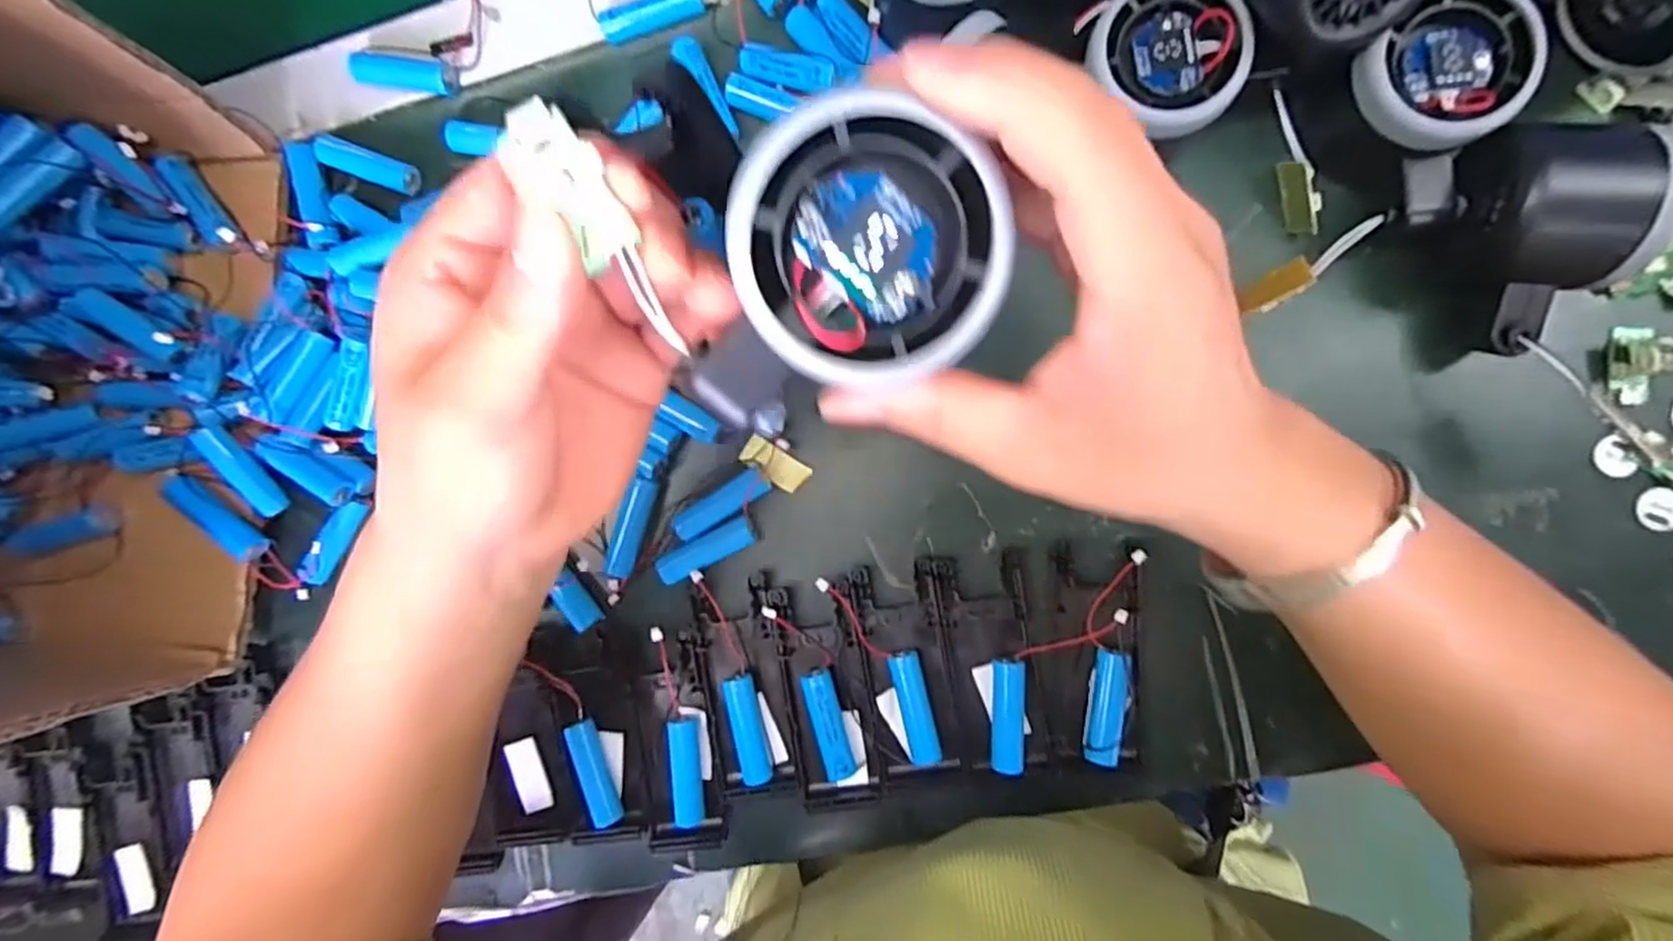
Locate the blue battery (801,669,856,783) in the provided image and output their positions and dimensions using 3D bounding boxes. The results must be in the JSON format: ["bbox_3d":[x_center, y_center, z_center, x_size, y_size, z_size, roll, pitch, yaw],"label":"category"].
[{"bbox_3d":[-0.003,0.117,0.330,0.014,0.013,0.049,-15,90,7],"label":"blue battery"}]

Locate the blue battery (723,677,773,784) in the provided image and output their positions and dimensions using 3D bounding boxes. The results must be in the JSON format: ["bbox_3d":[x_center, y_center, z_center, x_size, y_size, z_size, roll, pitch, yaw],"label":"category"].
[{"bbox_3d":[-0.041,0.122,0.336,0.012,0.014,0.049,-13,91,7],"label":"blue battery"}]

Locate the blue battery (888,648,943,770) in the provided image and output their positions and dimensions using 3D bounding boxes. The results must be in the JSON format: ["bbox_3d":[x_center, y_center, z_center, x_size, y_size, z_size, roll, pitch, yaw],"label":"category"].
[{"bbox_3d":[0.037,0.108,0.328,0.013,0.013,0.051,-14,91,7],"label":"blue battery"}]

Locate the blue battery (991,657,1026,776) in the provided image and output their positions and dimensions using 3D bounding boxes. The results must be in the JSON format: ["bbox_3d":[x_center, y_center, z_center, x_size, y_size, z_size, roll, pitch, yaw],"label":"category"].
[{"bbox_3d":[0.077,0.110,0.323,0.014,0.015,0.049,2,93,7],"label":"blue battery"}]

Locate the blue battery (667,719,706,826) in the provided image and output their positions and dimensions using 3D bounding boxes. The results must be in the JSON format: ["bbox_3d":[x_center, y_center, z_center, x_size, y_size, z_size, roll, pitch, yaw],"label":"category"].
[{"bbox_3d":[-0.070,0.141,0.340,0.013,0.016,0.050,-4,92,7],"label":"blue battery"}]

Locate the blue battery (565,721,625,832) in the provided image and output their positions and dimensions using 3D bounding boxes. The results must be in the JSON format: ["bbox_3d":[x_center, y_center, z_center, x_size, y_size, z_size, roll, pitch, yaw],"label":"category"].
[{"bbox_3d":[-0.117,0.146,0.344,0.011,0.017,0.049,-21,90,7],"label":"blue battery"}]

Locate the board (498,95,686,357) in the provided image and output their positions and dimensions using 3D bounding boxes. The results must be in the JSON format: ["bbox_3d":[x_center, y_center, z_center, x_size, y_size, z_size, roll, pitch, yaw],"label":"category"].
[{"bbox_3d":[-0.049,-0.050,0.152,0.013,0.010,0.055,-27,122,8],"label":"board"}]

